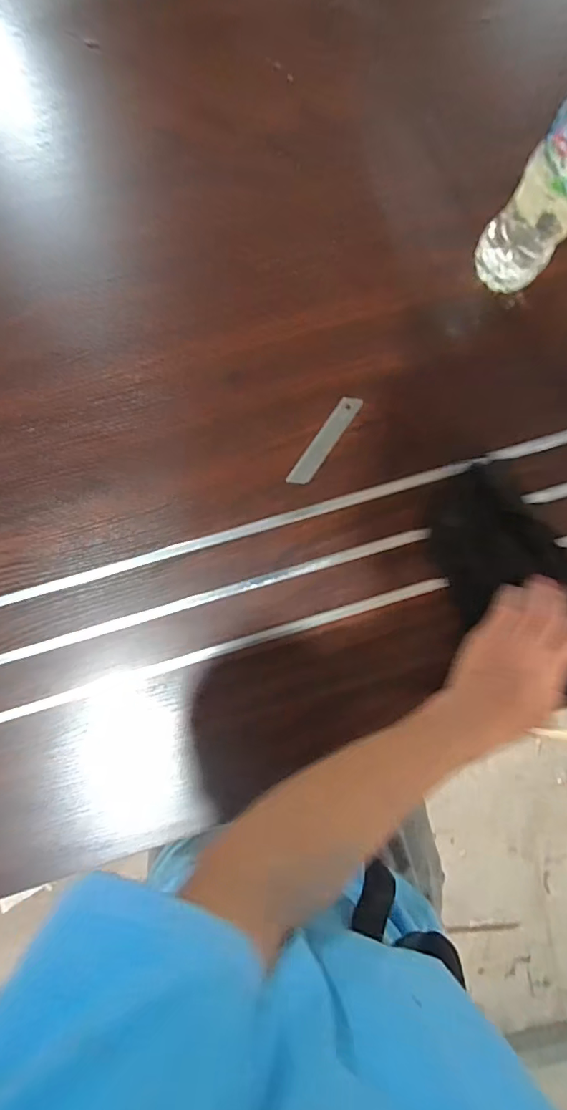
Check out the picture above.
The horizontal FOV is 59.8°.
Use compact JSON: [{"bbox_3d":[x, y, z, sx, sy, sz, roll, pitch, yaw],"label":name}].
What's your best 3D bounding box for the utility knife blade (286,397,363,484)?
[{"bbox_3d":[0.040,-0.107,0.463,0.019,0.004,0.099,34,86,-1],"label":"utility knife blade"}]

